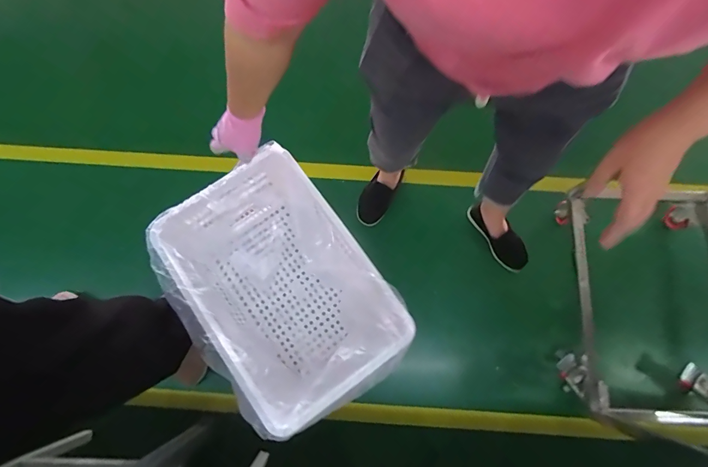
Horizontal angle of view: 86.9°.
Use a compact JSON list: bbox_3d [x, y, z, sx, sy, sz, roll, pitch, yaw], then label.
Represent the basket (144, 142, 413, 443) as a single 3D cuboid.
[{"bbox_3d":[-0.175,0.142,0.958,0.400,0.322,0.563,-36,79,-7],"label":"basket"}]

